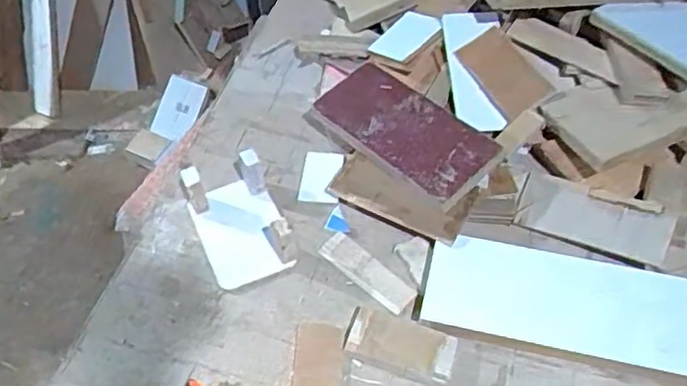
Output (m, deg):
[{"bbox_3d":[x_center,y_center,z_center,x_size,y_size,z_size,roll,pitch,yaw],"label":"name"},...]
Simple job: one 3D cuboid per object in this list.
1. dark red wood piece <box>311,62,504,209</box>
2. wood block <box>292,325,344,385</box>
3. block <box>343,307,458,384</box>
[{"bbox_3d":[0.059,-0.069,0.671,0.093,0.022,0.198,-35,57,-26],"label":"dark red wood piece"},{"bbox_3d":[-0.022,0.157,0.547,0.043,0.011,0.092,3,49,3],"label":"wood block"},{"bbox_3d":[0.049,0.133,0.558,0.095,0.012,0.044,20,52,17],"label":"block"}]

